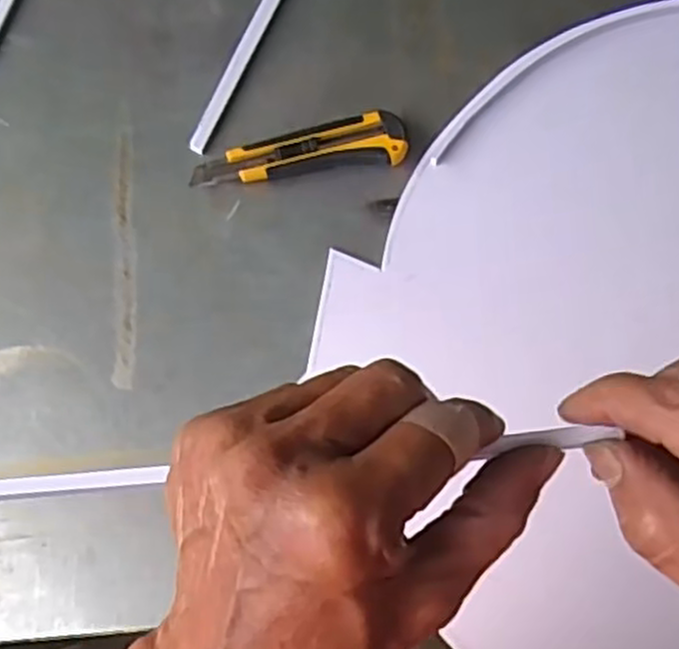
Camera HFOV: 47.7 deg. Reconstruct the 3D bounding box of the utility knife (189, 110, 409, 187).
[{"bbox_3d":[-0.031,-0.133,0.586,0.161,0.017,0.038,-6,77,0],"label":"utility knife"}]

